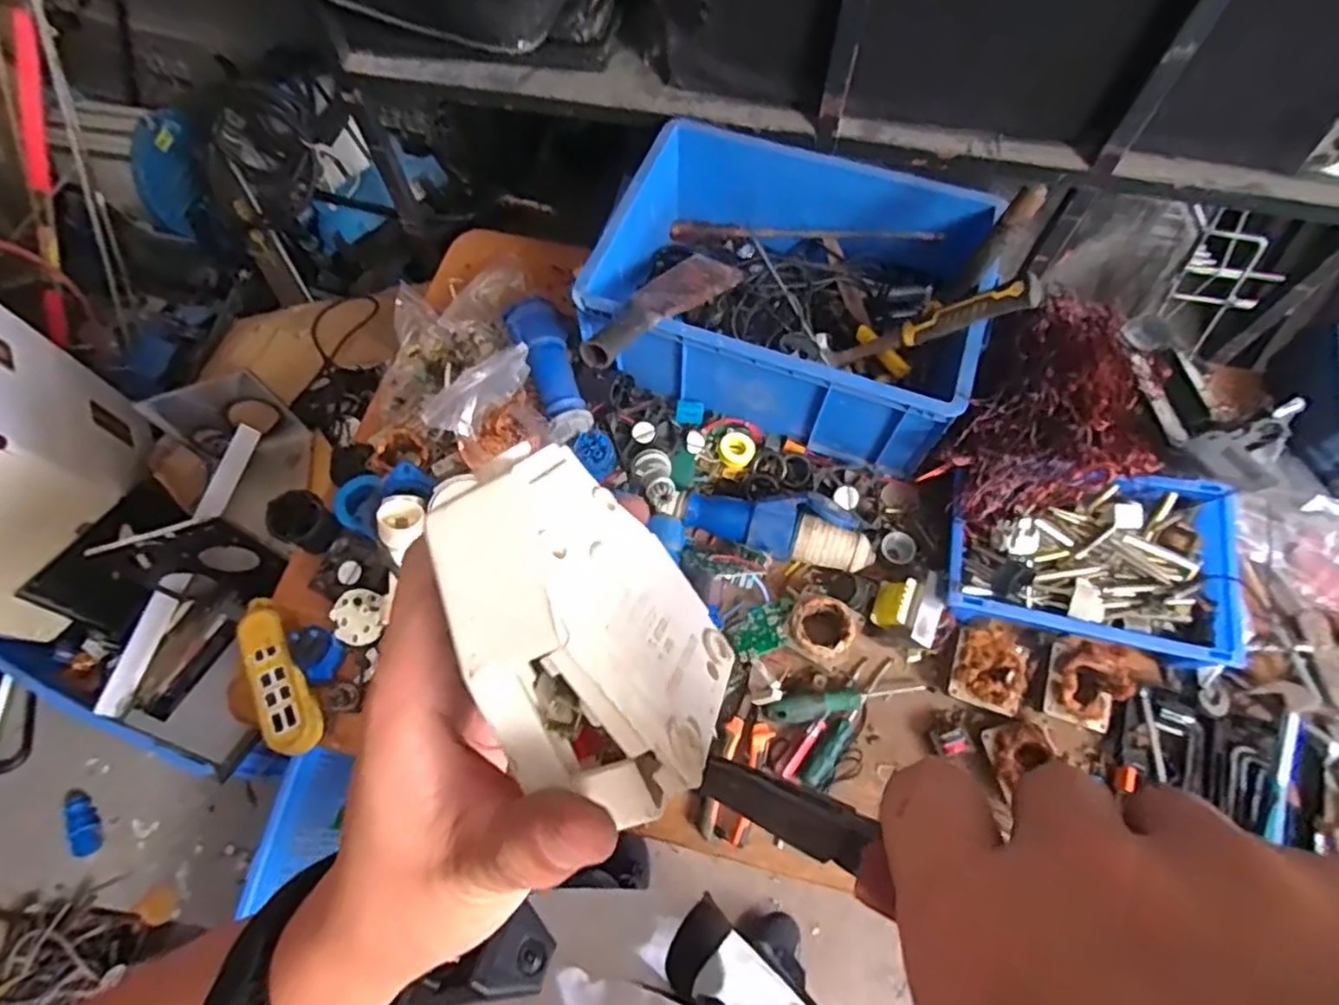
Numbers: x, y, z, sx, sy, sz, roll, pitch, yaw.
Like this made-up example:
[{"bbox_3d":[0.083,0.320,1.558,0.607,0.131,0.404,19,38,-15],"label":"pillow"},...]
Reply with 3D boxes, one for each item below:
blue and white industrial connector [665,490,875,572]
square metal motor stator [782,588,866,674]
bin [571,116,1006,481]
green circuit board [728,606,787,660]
[{"bbox_3d":[0.122,0.027,0.828,0.250,0.053,0.083,8,65,3],"label":"blue and white industrial connector"},{"bbox_3d":[0.182,0.154,0.801,0.083,0.044,0.079,30,69,13],"label":"square metal motor stator"},{"bbox_3d":[0.167,-0.288,0.917,0.481,0.166,0.418,19,67,9],"label":"bin"},{"bbox_3d":[0.107,0.155,0.797,0.064,0.015,0.052,-21,67,-10],"label":"green circuit board"}]

